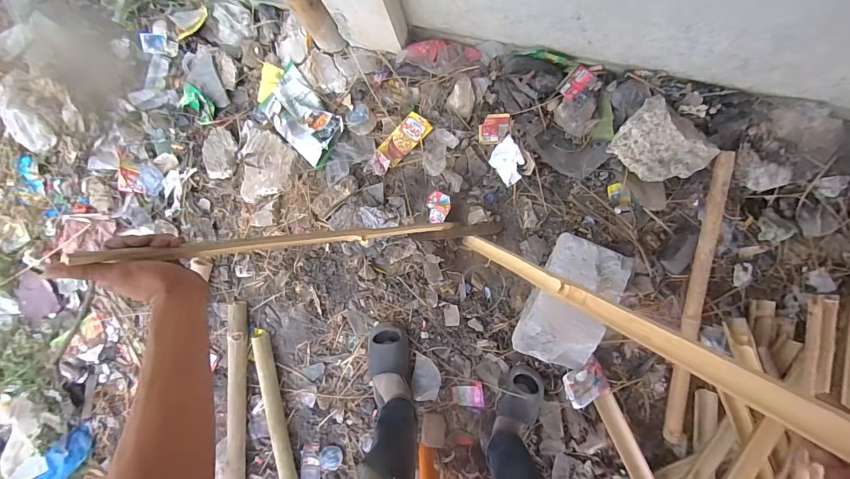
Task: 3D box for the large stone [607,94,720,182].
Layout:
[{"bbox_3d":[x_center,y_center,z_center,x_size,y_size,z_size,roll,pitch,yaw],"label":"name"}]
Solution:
[{"bbox_3d":[0.624,-0.247,0.974,0.221,0.093,0.193,42,97,4],"label":"large stone"}]

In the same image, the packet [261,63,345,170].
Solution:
[{"bbox_3d":[-0.377,-0.376,1.113,0.171,0.054,0.300,-43,89,8],"label":"packet"}]

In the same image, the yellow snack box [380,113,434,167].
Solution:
[{"bbox_3d":[-0.062,-0.295,1.091,0.087,0.038,0.165,45,98,2],"label":"yellow snack box"}]

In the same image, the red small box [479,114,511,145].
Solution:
[{"bbox_3d":[0.200,-0.318,1.068,0.088,0.016,0.079,0,94,7],"label":"red small box"}]

